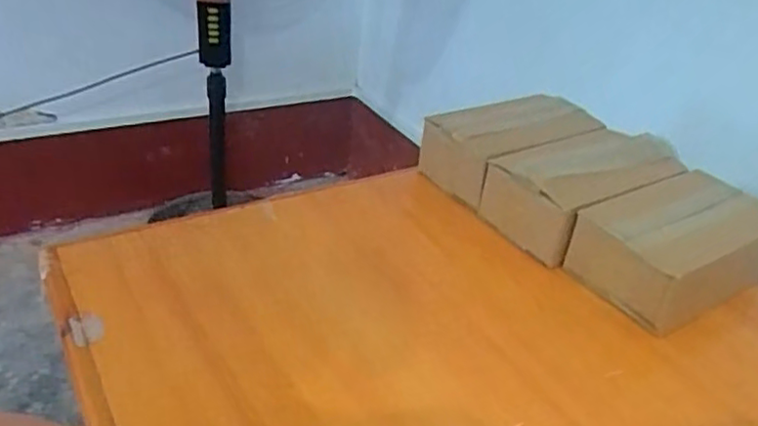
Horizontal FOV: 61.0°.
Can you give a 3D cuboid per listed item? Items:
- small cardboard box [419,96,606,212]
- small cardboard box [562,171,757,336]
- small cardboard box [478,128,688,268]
[{"bbox_3d":[0.152,-0.080,0.794,0.221,0.080,0.125,-15,36,-32],"label":"small cardboard box"},{"bbox_3d":[0.291,0.031,0.639,0.193,0.070,0.120,-13,35,-30],"label":"small cardboard box"},{"bbox_3d":[0.226,-0.030,0.732,0.217,0.076,0.130,-15,36,-32],"label":"small cardboard box"}]

